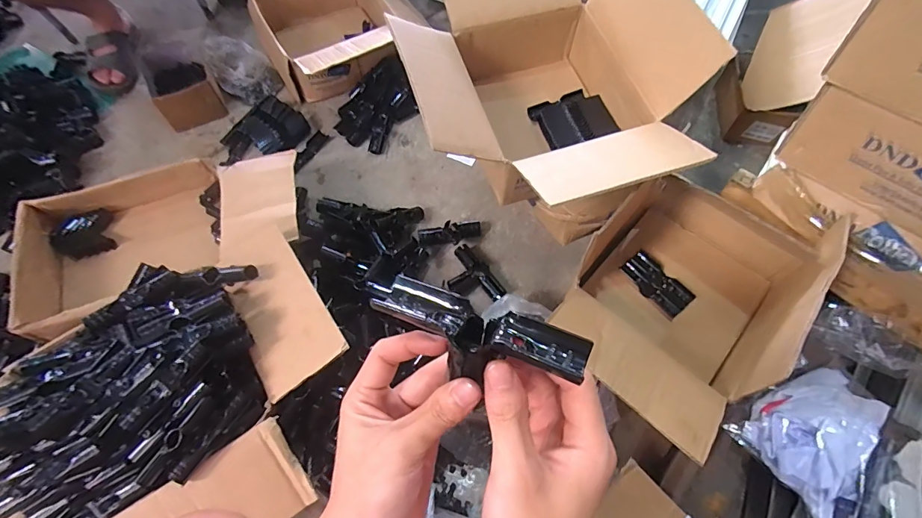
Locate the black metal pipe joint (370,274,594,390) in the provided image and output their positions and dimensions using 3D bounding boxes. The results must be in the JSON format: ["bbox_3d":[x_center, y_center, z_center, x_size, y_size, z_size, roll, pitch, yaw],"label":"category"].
[{"bbox_3d":[0.009,0.046,0.258,0.129,0.017,0.045,17,63,14],"label":"black metal pipe joint"}]

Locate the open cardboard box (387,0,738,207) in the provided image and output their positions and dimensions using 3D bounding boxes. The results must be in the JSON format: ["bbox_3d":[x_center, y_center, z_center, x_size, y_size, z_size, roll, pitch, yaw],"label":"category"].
[{"bbox_3d":[0.134,-0.297,0.760,0.449,0.244,0.513,-14,63,-8],"label":"open cardboard box"}]

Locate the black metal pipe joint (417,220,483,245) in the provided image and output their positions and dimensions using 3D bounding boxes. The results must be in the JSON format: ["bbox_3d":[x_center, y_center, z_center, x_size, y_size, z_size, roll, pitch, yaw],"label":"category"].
[{"bbox_3d":[-0.022,-0.052,0.880,0.133,0.051,0.060,-4,62,-3],"label":"black metal pipe joint"}]

